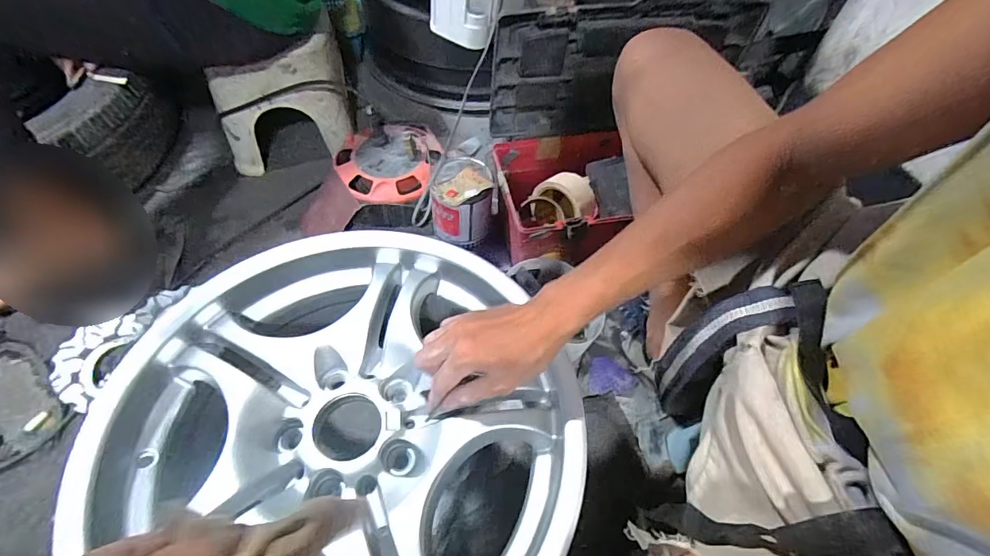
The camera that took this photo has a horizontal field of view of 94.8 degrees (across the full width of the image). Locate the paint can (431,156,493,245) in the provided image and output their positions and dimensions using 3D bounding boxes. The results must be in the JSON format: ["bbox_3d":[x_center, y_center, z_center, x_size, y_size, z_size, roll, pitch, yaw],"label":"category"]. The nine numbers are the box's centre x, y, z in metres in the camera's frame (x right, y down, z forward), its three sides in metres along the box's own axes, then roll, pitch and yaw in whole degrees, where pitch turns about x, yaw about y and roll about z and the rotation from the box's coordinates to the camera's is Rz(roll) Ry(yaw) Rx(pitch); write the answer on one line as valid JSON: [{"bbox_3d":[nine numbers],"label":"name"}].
[{"bbox_3d":[-0.056,-0.125,0.777,0.098,0.124,0.096,2,56,-3],"label":"paint can"}]

